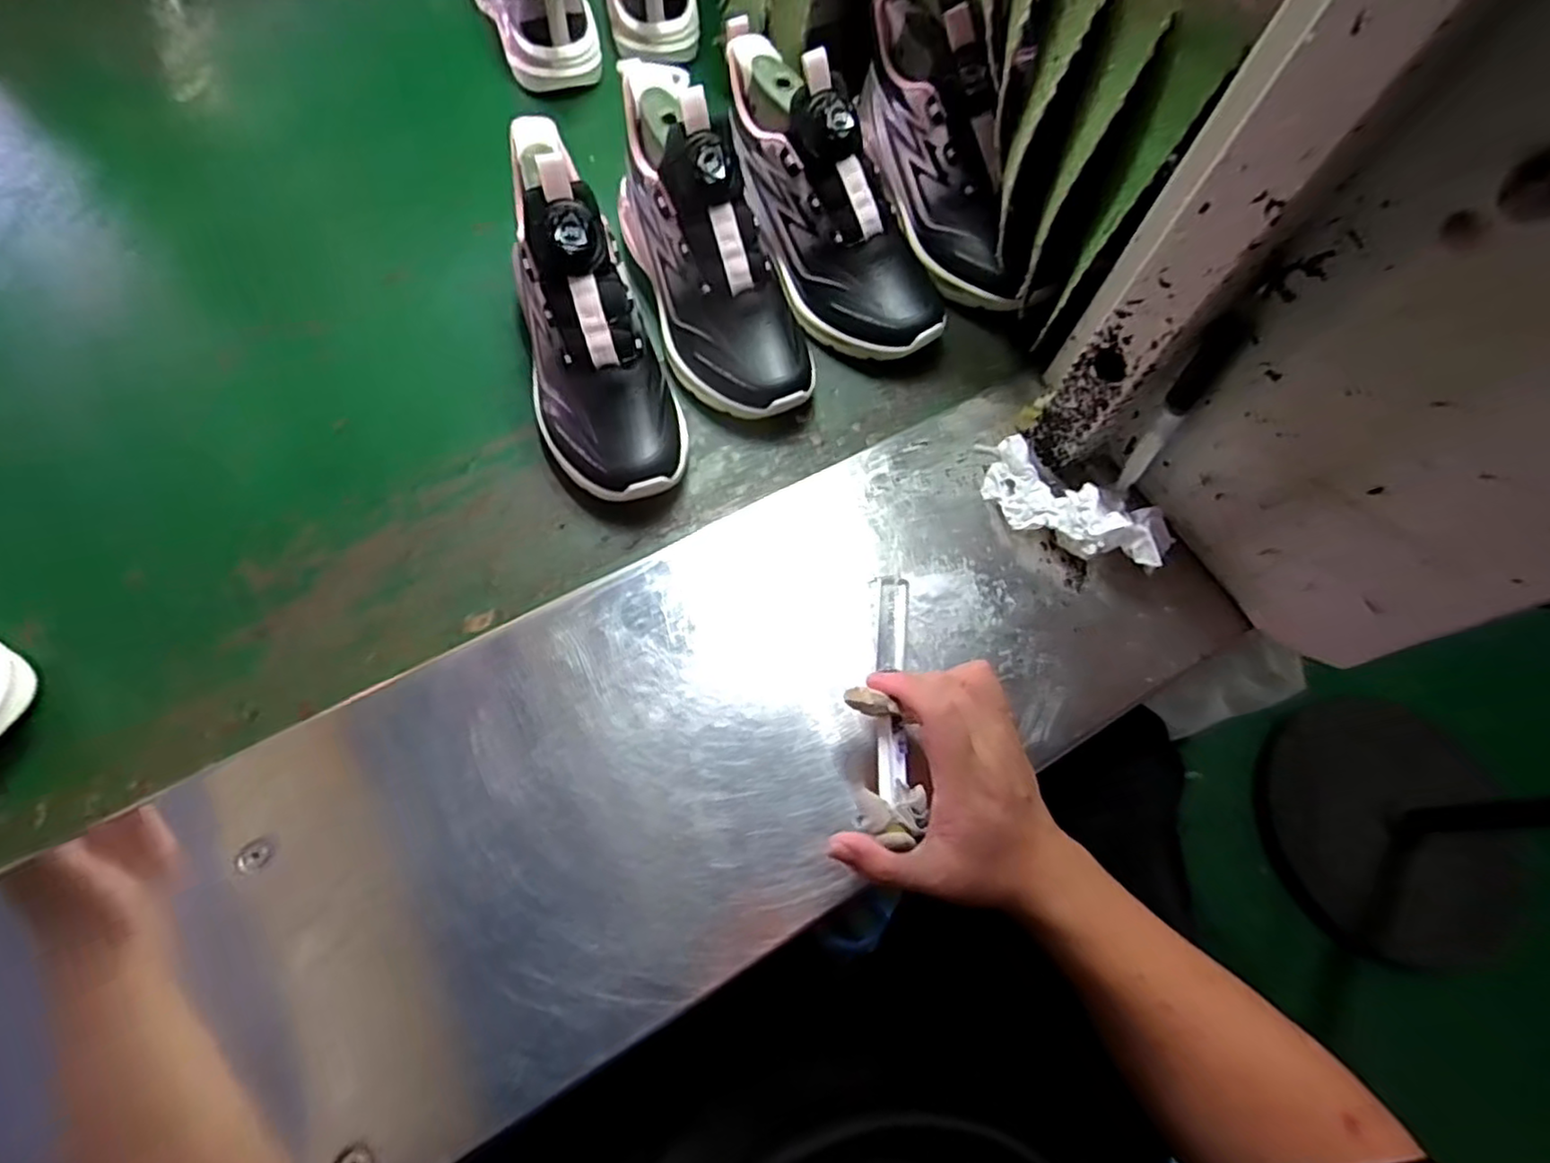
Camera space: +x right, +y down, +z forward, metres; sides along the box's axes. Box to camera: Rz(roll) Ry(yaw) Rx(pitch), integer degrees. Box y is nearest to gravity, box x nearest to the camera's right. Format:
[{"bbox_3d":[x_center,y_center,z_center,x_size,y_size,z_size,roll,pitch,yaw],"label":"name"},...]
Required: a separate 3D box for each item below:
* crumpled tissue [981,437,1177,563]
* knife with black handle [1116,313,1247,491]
[{"bbox_3d":[0.198,-0.052,0.468,0.135,0.041,0.058,35,70,10],"label":"crumpled tissue"},{"bbox_3d":[0.241,-0.103,0.425,0.017,0.144,0.011,40,69,11],"label":"knife with black handle"}]

